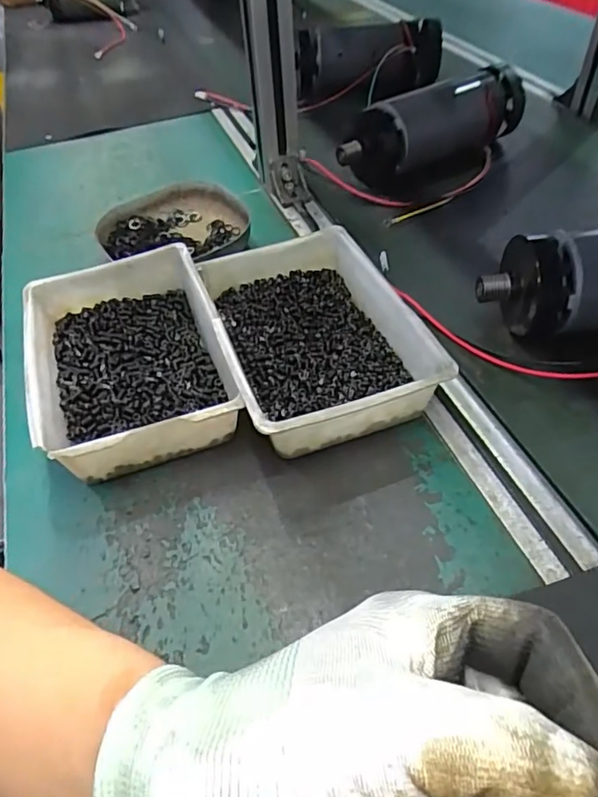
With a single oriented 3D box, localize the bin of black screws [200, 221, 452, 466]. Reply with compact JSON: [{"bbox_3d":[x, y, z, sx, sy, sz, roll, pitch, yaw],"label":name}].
[{"bbox_3d":[0.011,-0.049,0.433,0.137,0.059,0.204,-16,49,-9],"label":"bin of black screws"}]

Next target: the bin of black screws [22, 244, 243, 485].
[{"bbox_3d":[-0.132,-0.030,0.430,0.136,0.055,0.199,-17,50,-11],"label":"bin of black screws"}]

